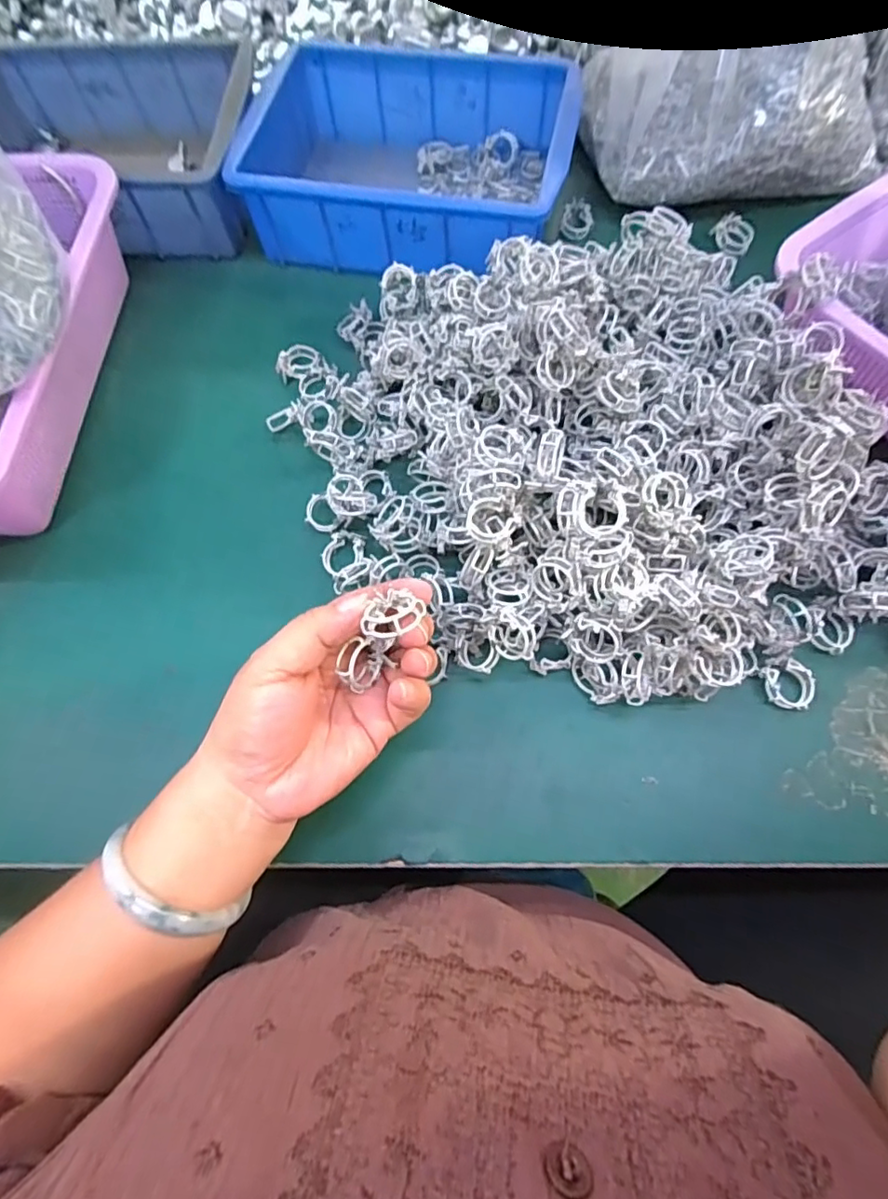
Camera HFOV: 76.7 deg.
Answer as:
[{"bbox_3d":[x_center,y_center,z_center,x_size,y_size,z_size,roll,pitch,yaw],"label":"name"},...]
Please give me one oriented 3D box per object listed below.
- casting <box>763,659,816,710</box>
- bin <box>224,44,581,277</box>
[{"bbox_3d":[0.198,0.049,0.321,0.026,0.011,0.027,0,70,1],"label":"casting"},{"bbox_3d":[-0.027,-0.347,0.457,0.248,0.081,0.179,10,70,5],"label":"bin"}]

